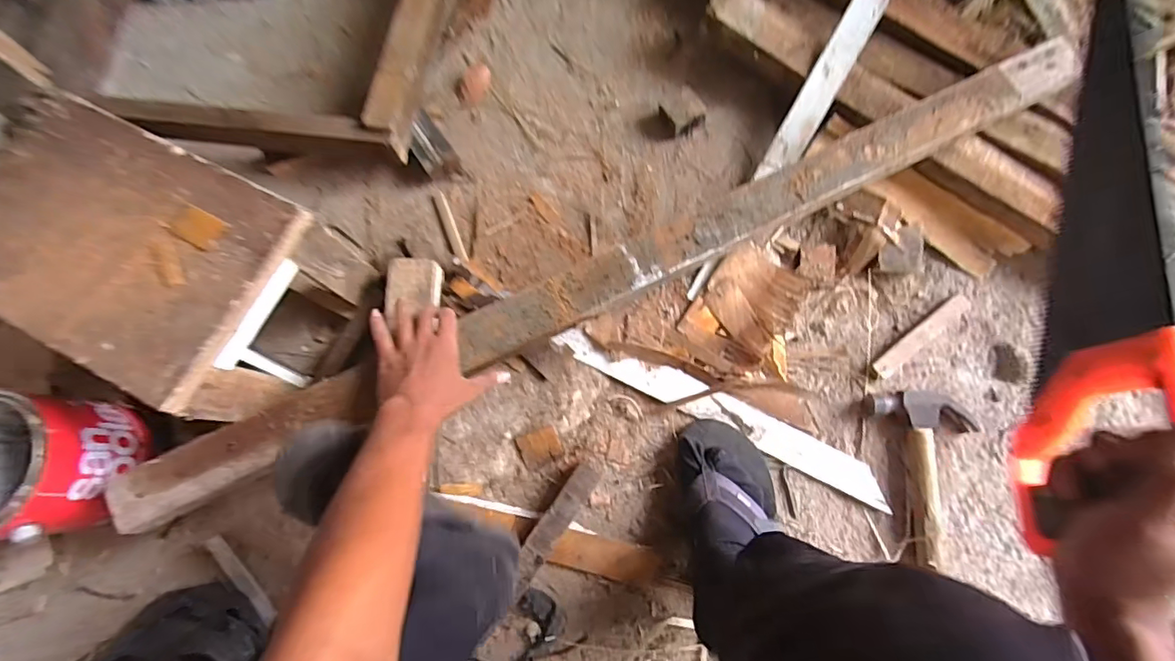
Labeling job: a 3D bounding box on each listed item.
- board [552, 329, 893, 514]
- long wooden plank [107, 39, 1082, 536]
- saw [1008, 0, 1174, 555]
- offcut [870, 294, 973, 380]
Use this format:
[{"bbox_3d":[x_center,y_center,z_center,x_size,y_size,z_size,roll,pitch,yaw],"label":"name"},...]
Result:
[{"bbox_3d":[0.173,0.102,0.689,0.450,0.021,0.051,27,76,5],"label":"board"},{"bbox_3d":[0.057,-0.076,0.608,1.179,0.032,0.066,-26,76,-6],"label":"long wooden plank"},{"bbox_3d":[0.346,-0.058,0.344,0.031,0.111,0.386,10,82,4],"label":"saw"},{"bbox_3d":[0.451,0.007,0.709,0.173,0.020,0.027,-36,77,-9],"label":"offcut"}]

